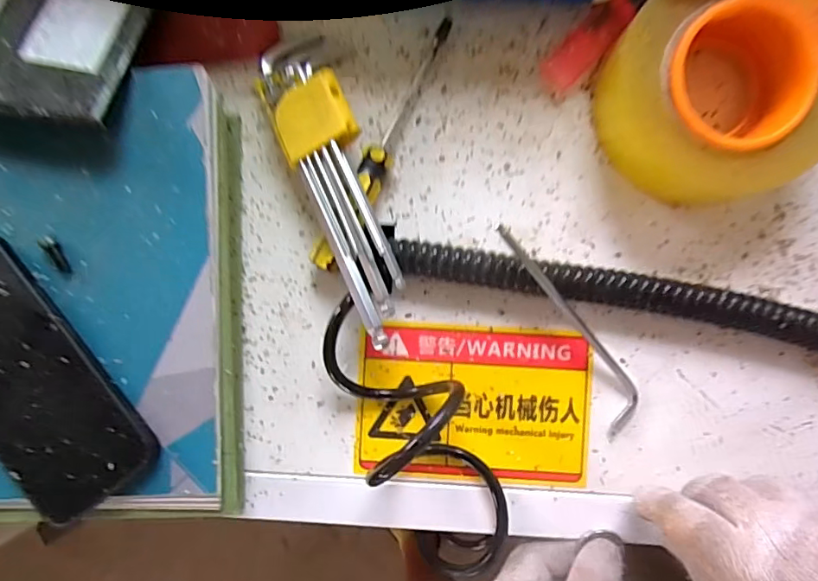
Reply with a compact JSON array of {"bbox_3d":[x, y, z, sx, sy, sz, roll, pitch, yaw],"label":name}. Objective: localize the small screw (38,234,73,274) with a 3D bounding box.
[{"bbox_3d":[-0.208,-0.021,0.311,0.008,0.004,0.025,-30,89,2],"label":"small screw"}]

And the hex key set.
[{"bbox_3d":[-0.041,-0.068,0.327,0.055,0.039,0.201,-22,90,2],"label":"hex key set"}]

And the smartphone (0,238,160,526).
[{"bbox_3d":[-0.221,0.052,0.305,0.074,0.014,0.165,-39,89,1],"label":"smartphone"}]

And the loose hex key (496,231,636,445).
[{"bbox_3d":[0.097,0.025,0.324,0.030,0.006,0.154,-37,103,2],"label":"loose hex key"}]

